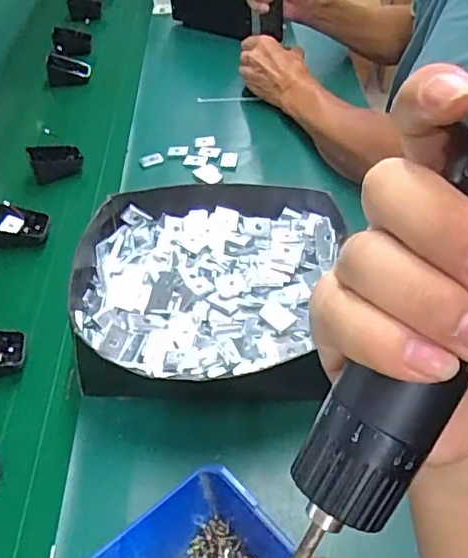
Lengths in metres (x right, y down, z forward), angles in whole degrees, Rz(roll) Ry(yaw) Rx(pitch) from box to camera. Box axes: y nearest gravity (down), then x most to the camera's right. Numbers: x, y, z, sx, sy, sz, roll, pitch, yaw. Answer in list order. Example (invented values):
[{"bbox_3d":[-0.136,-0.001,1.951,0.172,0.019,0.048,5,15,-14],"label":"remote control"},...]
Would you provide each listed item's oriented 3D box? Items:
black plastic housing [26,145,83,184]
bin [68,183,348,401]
[{"bbox_3d":[-0.233,-0.156,0.761,0.064,0.032,0.048,-18,48,-14],"label":"black plastic housing"},{"bbox_3d":[-0.029,0.011,0.536,0.233,0.075,0.229,-1,46,1],"label":"bin"}]

